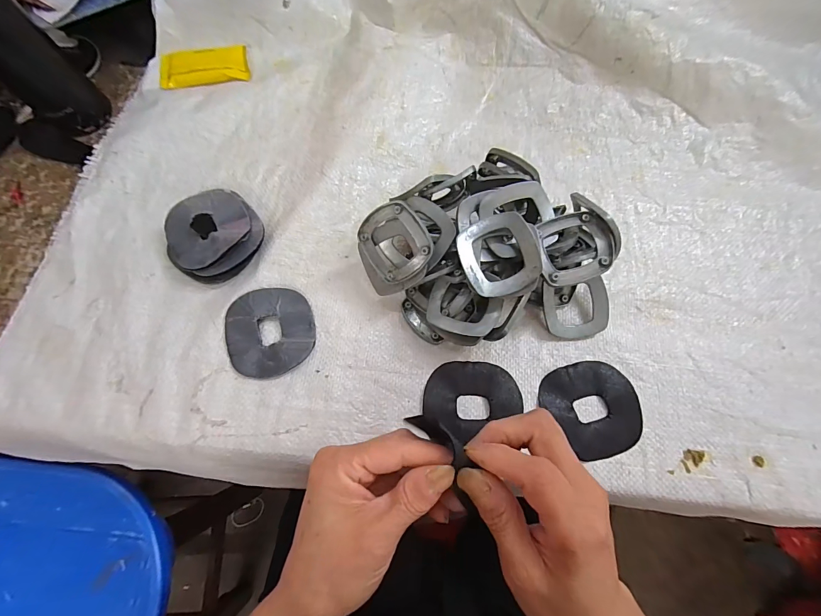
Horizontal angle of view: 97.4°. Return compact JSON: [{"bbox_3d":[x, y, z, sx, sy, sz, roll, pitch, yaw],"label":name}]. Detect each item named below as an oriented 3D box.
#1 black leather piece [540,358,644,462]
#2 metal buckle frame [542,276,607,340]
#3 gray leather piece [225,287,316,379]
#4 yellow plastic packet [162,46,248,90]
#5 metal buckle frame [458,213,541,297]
[{"bbox_3d":[0.154,0.084,0.304,0.075,0.005,0.076,-20,72,-6],"label":"black leather piece"},{"bbox_3d":[0.147,0.002,0.322,0.056,0.007,0.052,-5,88,1],"label":"metal buckle frame"},{"bbox_3d":[-0.126,0.020,0.322,0.073,0.011,0.079,-16,73,-9],"label":"gray leather piece"},{"bbox_3d":[-0.242,-0.282,0.422,0.098,0.009,0.048,-9,72,-3],"label":"yellow plastic packet"},{"bbox_3d":[0.069,-0.041,0.282,0.057,0.014,0.064,-18,84,8],"label":"metal buckle frame"}]

